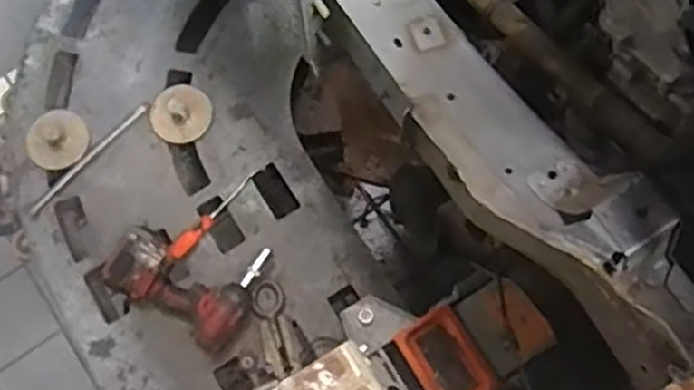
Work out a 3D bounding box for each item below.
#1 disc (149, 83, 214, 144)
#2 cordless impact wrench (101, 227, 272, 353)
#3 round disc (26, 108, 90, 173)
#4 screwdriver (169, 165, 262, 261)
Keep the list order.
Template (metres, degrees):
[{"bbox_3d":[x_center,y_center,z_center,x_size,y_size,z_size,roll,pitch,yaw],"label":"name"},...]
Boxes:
[{"bbox_3d":[-0.331,-0.164,1.440,0.117,0.036,0.111,0,74,1],"label":"disc"},{"bbox_3d":[-0.287,0.138,1.316,0.266,0.081,0.204,30,77,9],"label":"cordless impact wrench"},{"bbox_3d":[-0.569,-0.114,1.426,0.113,0.025,0.125,-27,75,-6],"label":"round disc"},{"bbox_3d":[-0.245,0.031,1.374,0.038,0.030,0.237,42,79,12],"label":"screwdriver"}]

